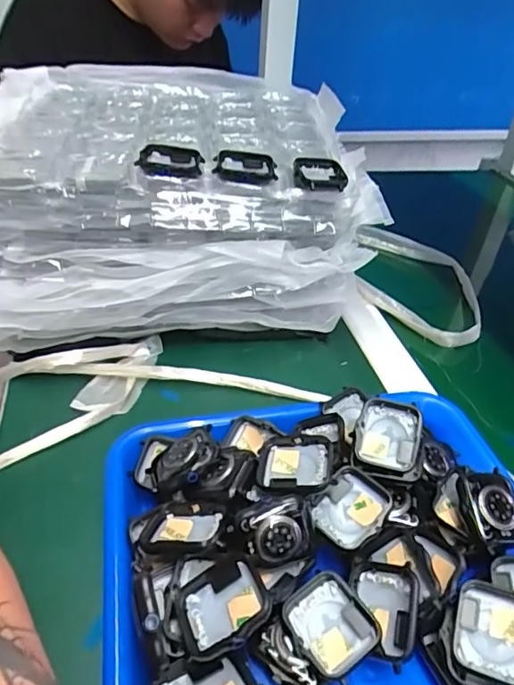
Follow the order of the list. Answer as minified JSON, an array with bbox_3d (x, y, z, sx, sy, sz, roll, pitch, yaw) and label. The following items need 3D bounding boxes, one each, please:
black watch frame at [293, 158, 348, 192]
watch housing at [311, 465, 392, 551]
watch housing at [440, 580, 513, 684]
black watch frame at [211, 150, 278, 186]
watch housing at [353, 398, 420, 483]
[{"bbox_3d":[0.049,-0.132,0.408,0.041,0.012,0.041,4,37,1],"label":"black watch frame"},{"bbox_3d":[0.054,0.095,0.299,0.036,0.011,0.043,32,63,31],"label":"watch housing"},{"bbox_3d":[0.115,0.144,0.255,0.042,0.015,0.048,10,65,28],"label":"watch housing"},{"bbox_3d":[-0.009,-0.133,0.394,0.048,0.014,0.041,-3,38,-9],"label":"black watch frame"},{"bbox_3d":[0.081,0.061,0.322,0.038,0.010,0.047,4,65,11],"label":"watch housing"}]

